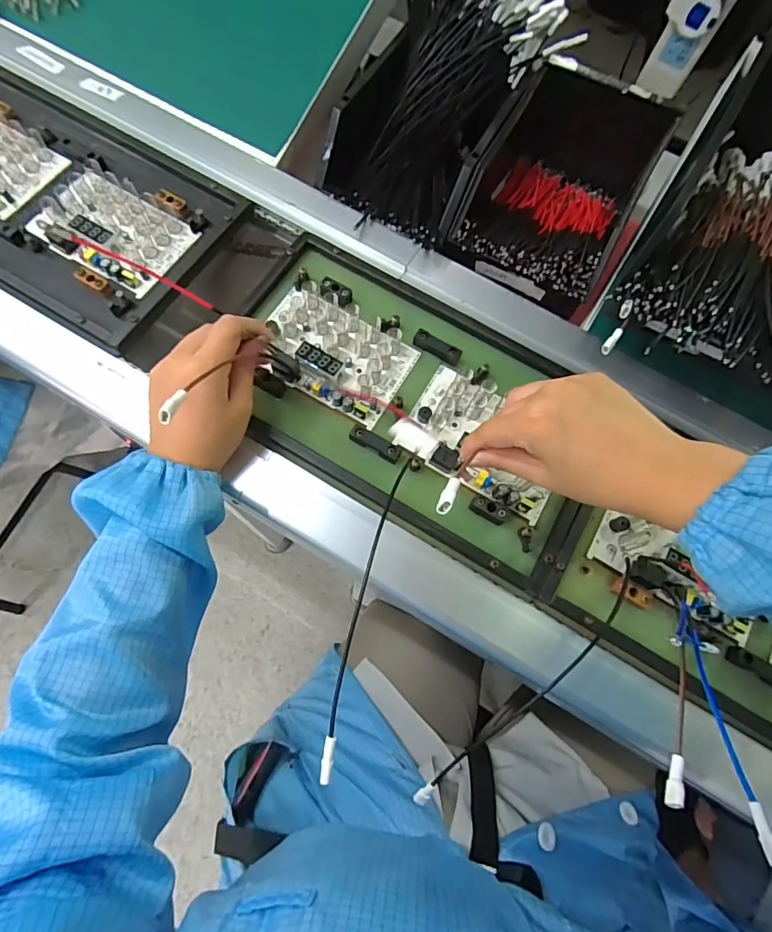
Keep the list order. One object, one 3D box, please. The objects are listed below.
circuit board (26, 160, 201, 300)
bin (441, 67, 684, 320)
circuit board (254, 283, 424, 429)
[{"bbox_3d":[-0.267,-0.233,0.448,0.140,0.018,0.092,33,72,5],"label":"circuit board"},{"bbox_3d":[0.182,-0.302,0.521,0.166,0.105,0.259,27,72,3],"label":"bin"},{"bbox_3d":[-0.046,-0.103,0.419,0.131,0.023,0.093,28,76,6],"label":"circuit board"}]

